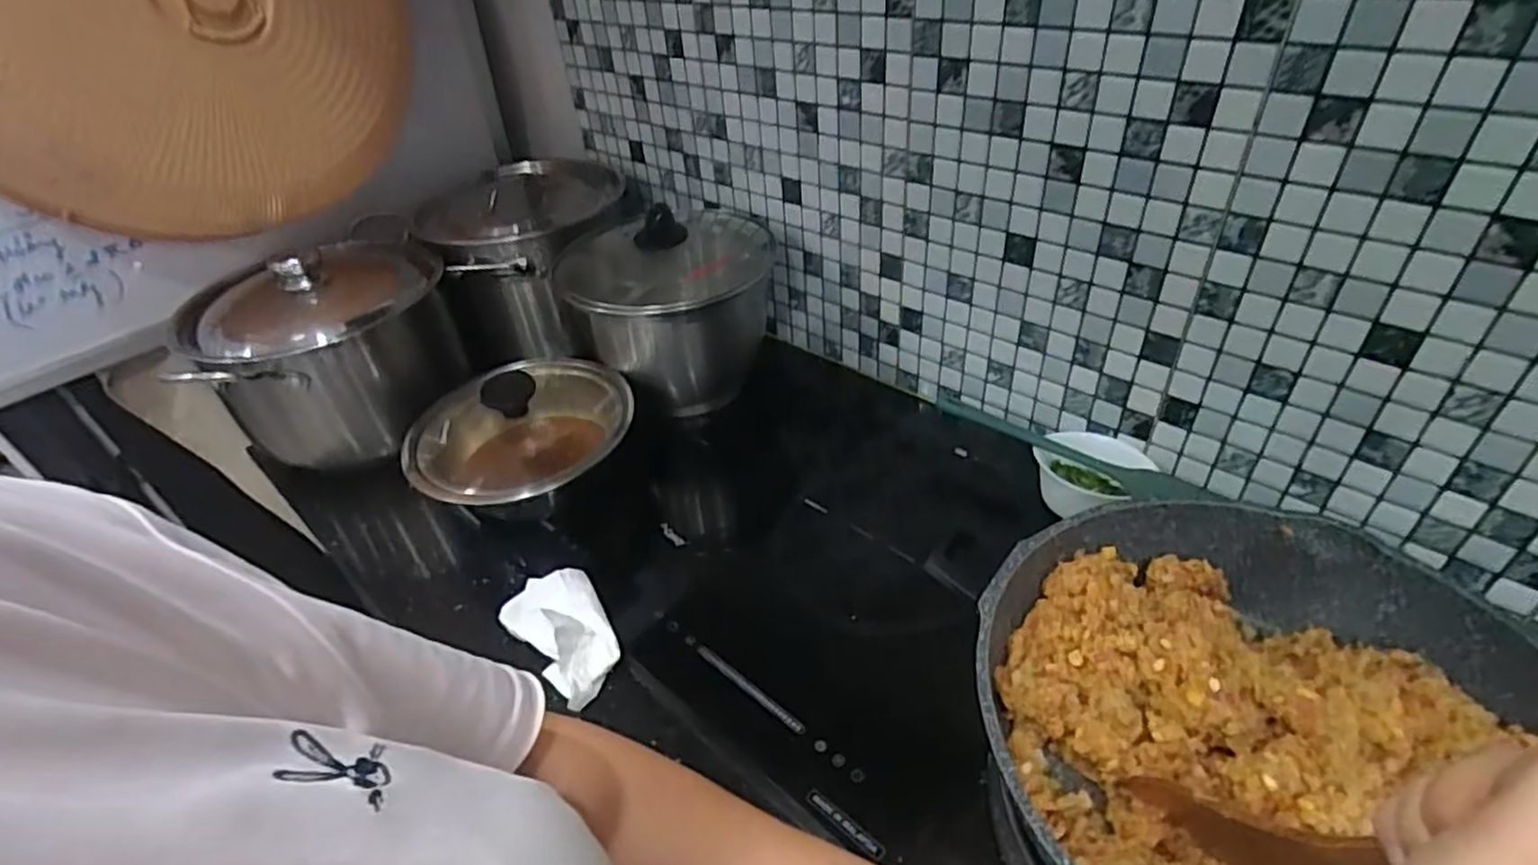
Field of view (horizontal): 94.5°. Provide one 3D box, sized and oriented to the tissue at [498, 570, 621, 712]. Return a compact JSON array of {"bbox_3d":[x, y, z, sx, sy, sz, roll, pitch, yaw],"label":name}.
[{"bbox_3d":[-0.180,0.170,0.630,0.077,0.045,0.127,-32,45,-28],"label":"tissue"}]

